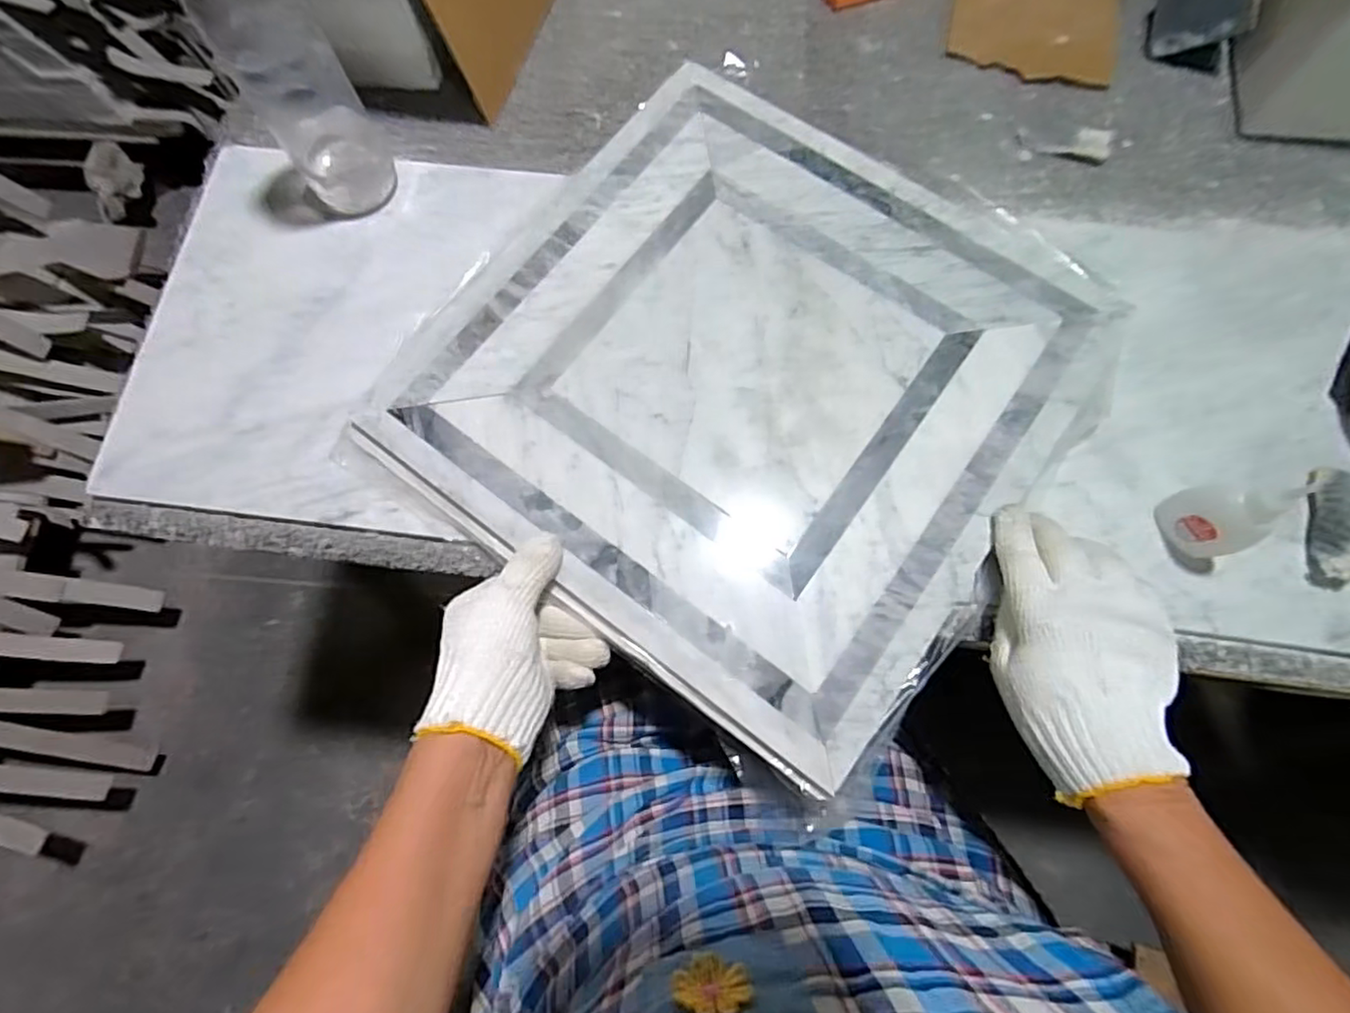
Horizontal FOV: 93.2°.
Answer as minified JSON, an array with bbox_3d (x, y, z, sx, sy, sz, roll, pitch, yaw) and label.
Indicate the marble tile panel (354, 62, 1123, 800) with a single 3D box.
[{"bbox_3d":[0.051,-0.099,0.454,0.404,0.026,0.413,33,74,12],"label":"marble tile panel"}]

